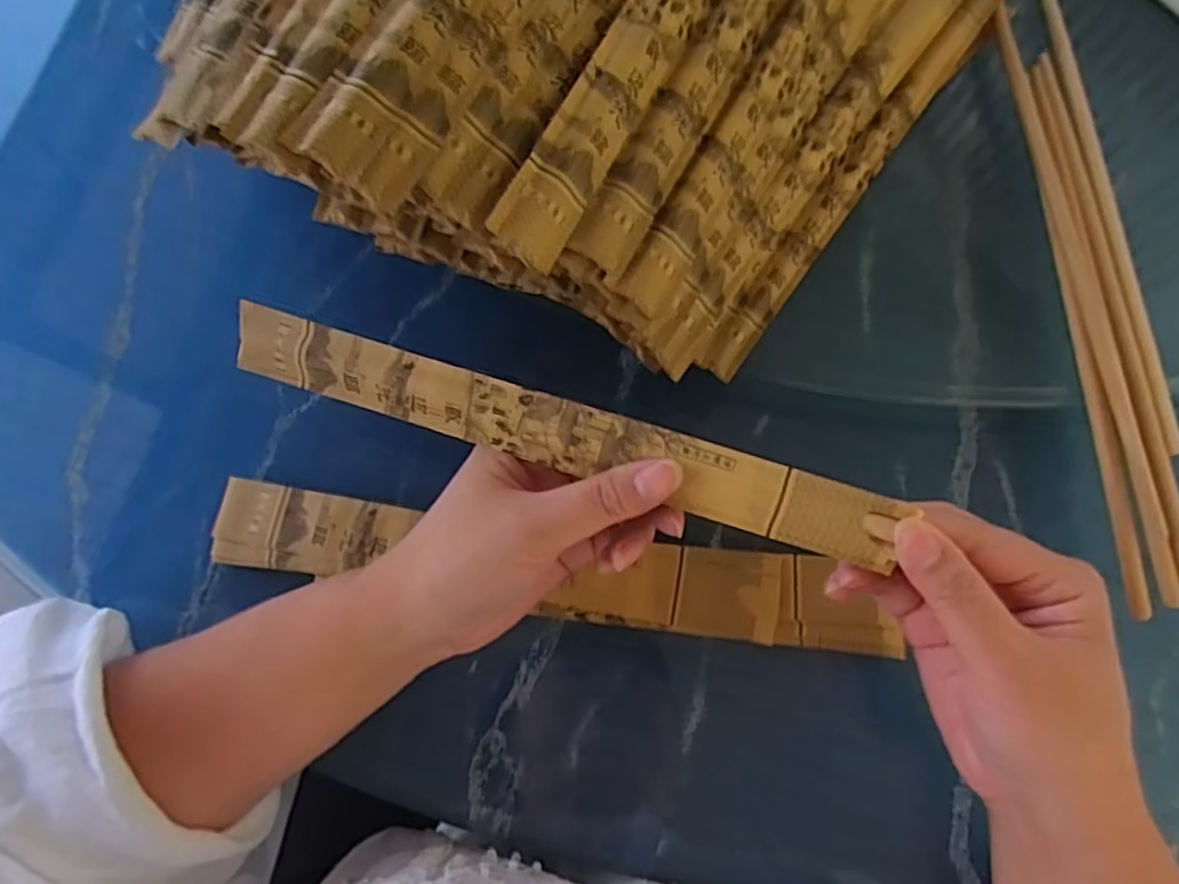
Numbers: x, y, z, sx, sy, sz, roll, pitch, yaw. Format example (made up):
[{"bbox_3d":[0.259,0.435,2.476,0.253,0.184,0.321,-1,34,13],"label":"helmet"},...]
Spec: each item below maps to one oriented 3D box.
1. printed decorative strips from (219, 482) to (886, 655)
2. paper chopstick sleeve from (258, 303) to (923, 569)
[{"bbox_3d":[-0.019,0.059,0.332,0.312,0.017,0.041,8,78,2],"label":"printed decorative strips"},{"bbox_3d":[-0.018,-0.004,0.261,0.251,0.007,0.027,17,109,10],"label":"paper chopstick sleeve"}]

